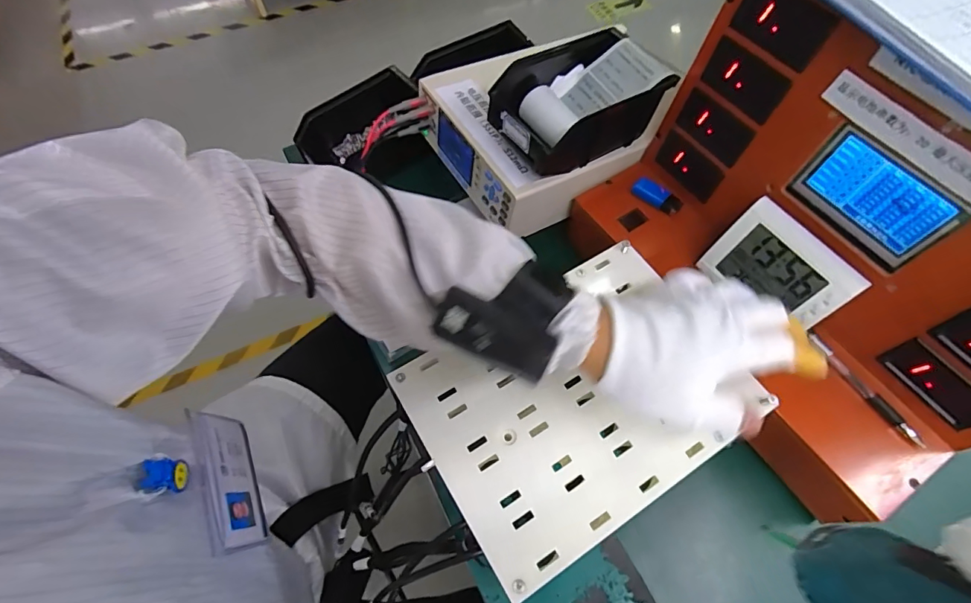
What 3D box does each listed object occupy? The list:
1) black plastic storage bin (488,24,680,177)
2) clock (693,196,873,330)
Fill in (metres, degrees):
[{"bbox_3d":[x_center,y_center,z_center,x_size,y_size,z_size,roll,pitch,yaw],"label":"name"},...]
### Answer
[{"bbox_3d":[0.098,-0.214,0.500,0.171,0.069,0.108,-30,67,-14],"label":"black plastic storage bin"},{"bbox_3d":[0.269,-0.029,0.427,0.022,0.080,0.110,-18,61,-38],"label":"clock"}]

